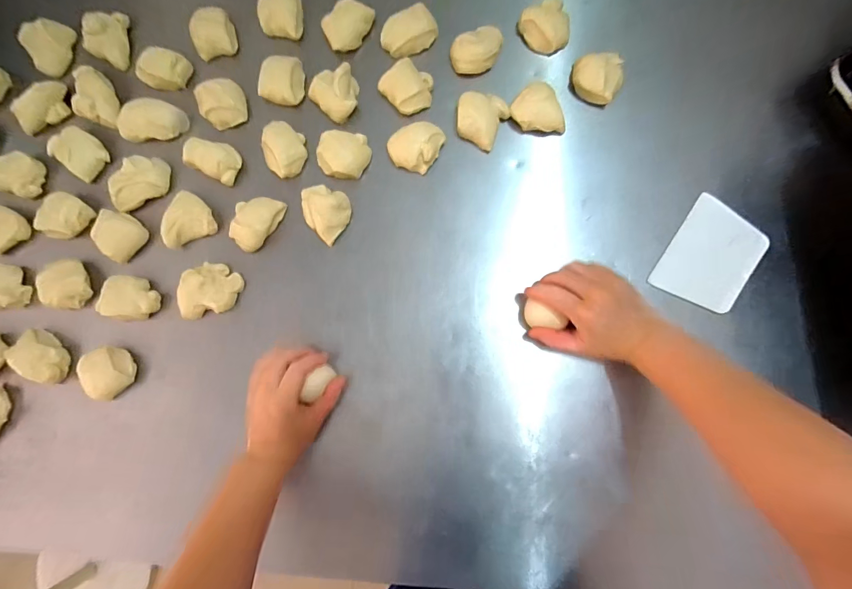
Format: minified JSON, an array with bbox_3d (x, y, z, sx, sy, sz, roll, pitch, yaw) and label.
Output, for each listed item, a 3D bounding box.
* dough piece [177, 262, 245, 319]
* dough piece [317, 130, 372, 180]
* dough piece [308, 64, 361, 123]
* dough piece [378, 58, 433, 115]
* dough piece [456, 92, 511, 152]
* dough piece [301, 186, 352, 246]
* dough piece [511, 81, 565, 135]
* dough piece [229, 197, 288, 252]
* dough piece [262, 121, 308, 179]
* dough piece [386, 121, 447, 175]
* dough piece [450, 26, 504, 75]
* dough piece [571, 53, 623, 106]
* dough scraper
[{"bbox_3d":[-0.272,-0.002,0.498,0.060,0.035,0.074,32,86,6],"label":"dough piece"},{"bbox_3d":[-0.105,-0.177,0.510,0.061,0.029,0.053,11,84,4],"label":"dough piece"},{"bbox_3d":[-0.116,-0.264,0.519,0.060,0.033,0.059,0,83,3],"label":"dough piece"},{"bbox_3d":[-0.023,-0.267,0.517,0.056,0.028,0.061,0,83,3],"label":"dough piece"},{"bbox_3d":[0.069,-0.225,0.507,0.061,0.029,0.063,0,83,3],"label":"dough piece"},{"bbox_3d":[-0.128,-0.109,0.502,0.057,0.033,0.071,-44,83,-3],"label":"dough piece"},{"bbox_3d":[0.143,-0.229,0.502,0.061,0.033,0.073,-43,83,-2],"label":"dough piece"},{"bbox_3d":[-0.218,-0.092,0.507,0.051,0.029,0.072,25,85,6],"label":"dough piece"},{"bbox_3d":[-0.184,-0.186,0.515,0.059,0.031,0.059,0,83,3],"label":"dough piece"},{"bbox_3d":[-0.014,-0.188,0.505,0.062,0.026,0.059,24,85,6],"label":"dough piece"},{"bbox_3d":[0.065,-0.315,0.520,0.064,0.029,0.050,-4,83,3],"label":"dough piece"},{"bbox_3d":[0.216,-0.273,0.508,0.057,0.034,0.057,8,84,4],"label":"dough piece"},{"bbox_3d":[0.345,-0.047,0.480,0.092,0.007,0.126,32,90,10],"label":"dough scraper"}]

